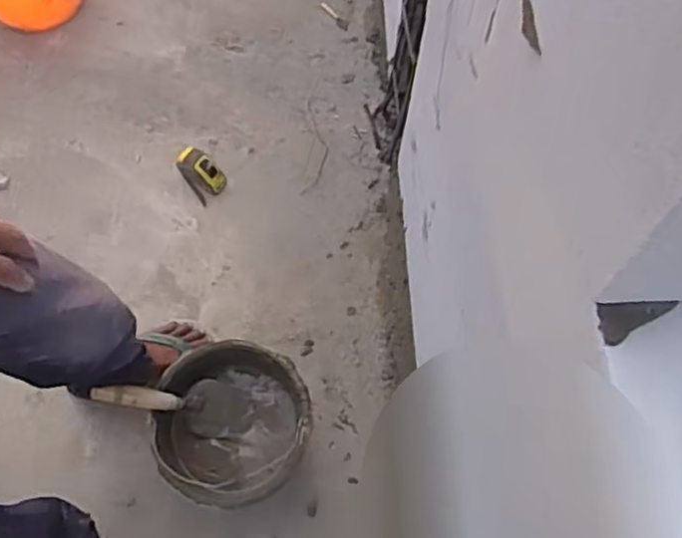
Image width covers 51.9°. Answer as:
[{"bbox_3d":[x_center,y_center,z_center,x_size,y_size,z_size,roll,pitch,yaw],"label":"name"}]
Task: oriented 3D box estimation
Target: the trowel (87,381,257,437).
[{"bbox_3d":[-0.254,0.209,1.085,0.248,0.060,0.083,15,64,-30],"label":"trowel"}]

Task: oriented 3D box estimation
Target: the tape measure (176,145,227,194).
[{"bbox_3d":[-0.276,-0.201,1.386,0.114,0.052,0.061,40,72,16],"label":"tape measure"}]

